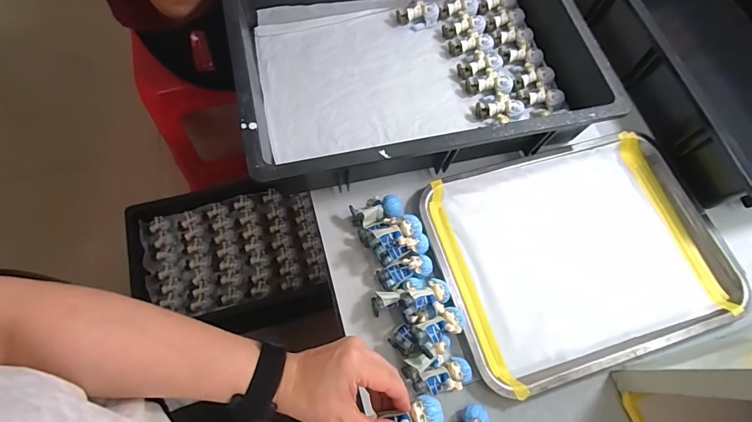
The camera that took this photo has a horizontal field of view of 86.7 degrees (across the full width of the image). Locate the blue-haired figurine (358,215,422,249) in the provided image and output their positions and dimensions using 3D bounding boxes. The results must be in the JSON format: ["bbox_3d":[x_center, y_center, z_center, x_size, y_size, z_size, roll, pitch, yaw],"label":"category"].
[{"bbox_3d":[0.013,0.025,0.461,0.077,0.029,0.031,-16,69,19],"label":"blue-haired figurine"}]

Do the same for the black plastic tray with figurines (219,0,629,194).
[{"bbox_3d":[0.053,-0.198,0.530,0.444,0.100,0.306,-12,69,-8],"label":"black plastic tray with figurines"}]

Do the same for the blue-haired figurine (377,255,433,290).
[{"bbox_3d":[0.035,0.071,0.460,0.063,0.032,0.027,-19,70,-10],"label":"blue-haired figurine"}]

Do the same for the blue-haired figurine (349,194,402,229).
[{"bbox_3d":[0.000,-0.001,0.492,0.061,0.024,0.036,-16,70,-9],"label":"blue-haired figurine"}]

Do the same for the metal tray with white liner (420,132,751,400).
[{"bbox_3d":[0.254,0.047,0.495,0.355,0.039,0.256,-16,71,-8],"label":"metal tray with white liner"}]

